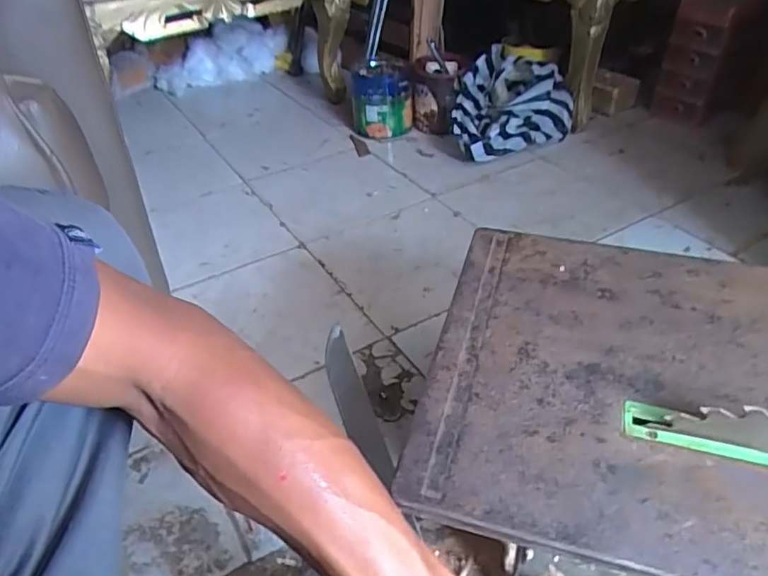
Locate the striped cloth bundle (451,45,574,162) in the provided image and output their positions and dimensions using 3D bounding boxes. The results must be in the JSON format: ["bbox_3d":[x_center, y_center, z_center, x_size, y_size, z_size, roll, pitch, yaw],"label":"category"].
[{"bbox_3d":[0.295,-0.431,1.323,0.322,0.181,0.192,-22,43,-22],"label":"striped cloth bundle"}]

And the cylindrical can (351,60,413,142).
[{"bbox_3d":[-0.005,-0.464,1.387,0.146,0.174,0.140,-2,39,2],"label":"cylindrical can"}]

